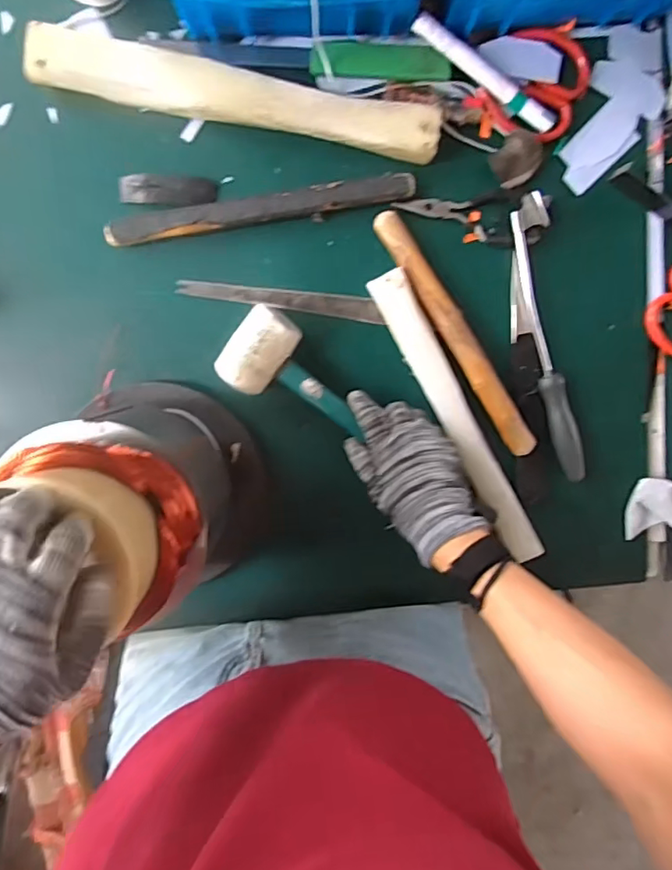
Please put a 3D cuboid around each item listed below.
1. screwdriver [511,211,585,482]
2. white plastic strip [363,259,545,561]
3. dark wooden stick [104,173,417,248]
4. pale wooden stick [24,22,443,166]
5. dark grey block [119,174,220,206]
[{"bbox_3d":[0.190,-0.075,0.502,0.022,0.019,0.246,-18,99,1],"label":"screwdriver"},{"bbox_3d":[0.116,-0.013,0.511,0.032,0.012,0.297,-29,98,3],"label":"white plastic strip"},{"bbox_3d":[-0.066,-0.198,0.480,0.268,0.017,0.023,-10,99,0],"label":"dark wooden stick"},{"bbox_3d":[-0.080,-0.283,0.461,0.334,0.032,0.042,10,98,-3],"label":"pale wooden stick"},{"bbox_3d":[-0.149,-0.215,0.480,0.085,0.016,0.024,5,99,-2],"label":"dark grey block"}]

